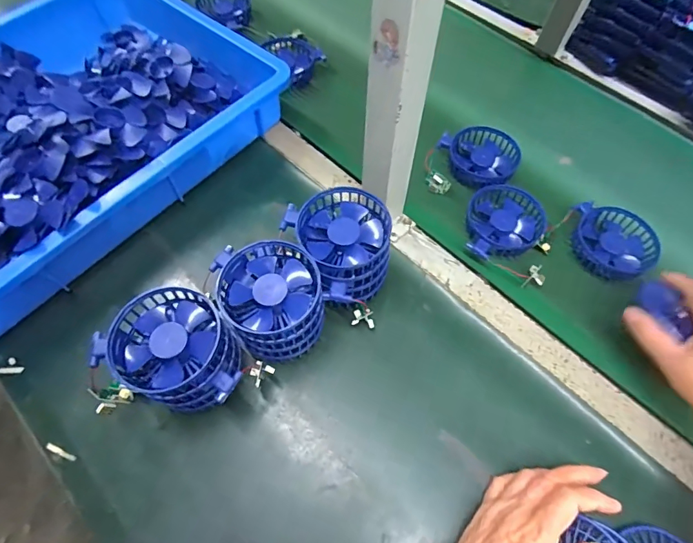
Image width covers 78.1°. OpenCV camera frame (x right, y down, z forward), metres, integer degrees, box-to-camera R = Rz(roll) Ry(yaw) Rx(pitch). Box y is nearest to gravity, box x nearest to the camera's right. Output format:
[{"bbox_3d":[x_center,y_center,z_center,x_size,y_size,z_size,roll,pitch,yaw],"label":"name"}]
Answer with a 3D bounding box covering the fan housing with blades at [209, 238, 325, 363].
[{"bbox_3d":[-0.067,0.033,0.410,0.094,0.085,0.097,-11,61,-8],"label":"fan housing with blades"}]

